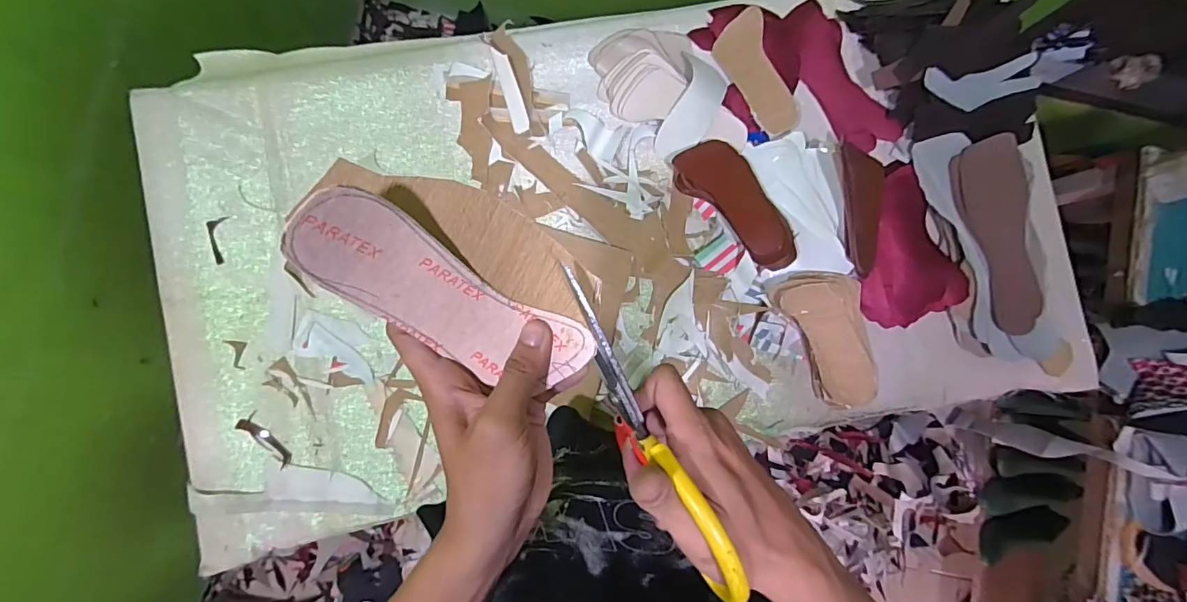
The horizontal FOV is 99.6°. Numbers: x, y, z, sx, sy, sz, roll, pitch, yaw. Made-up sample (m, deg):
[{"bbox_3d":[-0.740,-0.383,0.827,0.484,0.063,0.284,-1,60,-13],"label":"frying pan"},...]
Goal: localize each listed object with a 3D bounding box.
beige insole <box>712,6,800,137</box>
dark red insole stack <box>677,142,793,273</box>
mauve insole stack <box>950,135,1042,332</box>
[{"bbox_3d":[0.218,-0.302,0.680,0.069,0.010,0.162,-20,97,30],"label":"beige insole"},{"bbox_3d":[0.194,-0.130,0.666,0.080,0.035,0.199,-43,89,-5],"label":"dark red insole stack"},{"bbox_3d":[0.545,-0.086,0.669,0.086,0.018,0.257,-14,93,11],"label":"mauve insole stack"}]

